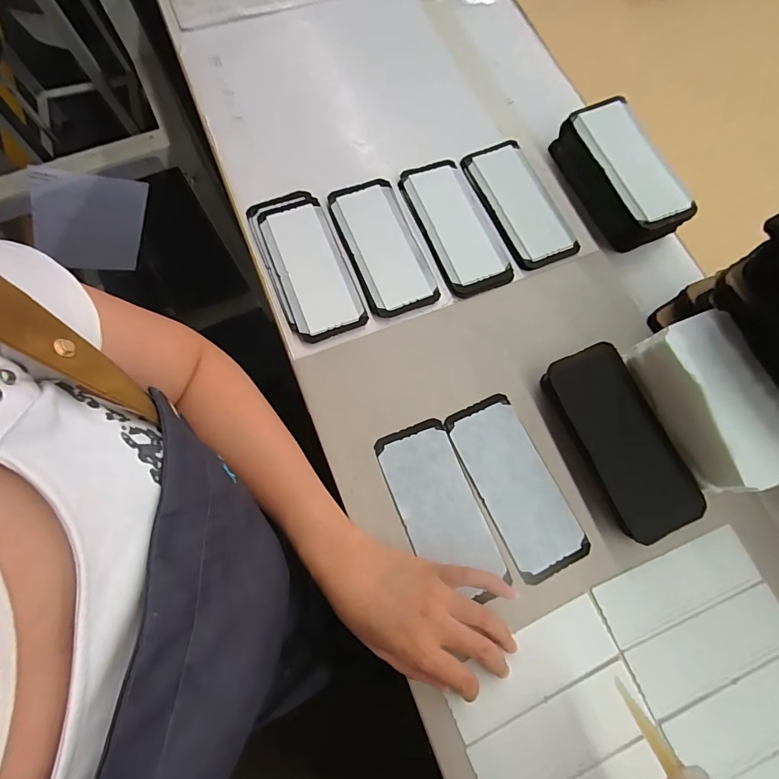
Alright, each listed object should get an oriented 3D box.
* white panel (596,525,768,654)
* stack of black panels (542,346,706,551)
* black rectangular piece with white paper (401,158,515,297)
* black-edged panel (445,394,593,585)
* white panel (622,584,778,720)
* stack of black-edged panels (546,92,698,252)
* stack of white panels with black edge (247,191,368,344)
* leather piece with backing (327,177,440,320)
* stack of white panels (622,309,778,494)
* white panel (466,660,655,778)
[{"bbox_3d":[0.255,0.175,0.359,0.144,0.004,0.053,-21,76,-7],"label":"white panel"},{"bbox_3d":[0.221,0.045,0.383,0.077,0.021,0.175,-22,77,-7],"label":"stack of black panels"},{"bbox_3d":[0.071,-0.181,0.451,0.068,0.011,0.162,-22,77,-7],"label":"black rectangular piece with white paper"},{"bbox_3d":[0.119,0.088,0.384,0.073,0.010,0.162,-25,77,-8],"label":"black-edged panel"},{"bbox_3d":[0.279,0.224,0.349,0.146,0.008,0.052,-21,76,-7],"label":"white panel"},{"bbox_3d":[0.256,-0.236,0.451,0.072,0.054,0.163,-19,76,-6],"label":"stack of black-edged panels"},{"bbox_3d":[-0.088,-0.132,0.429,0.077,0.013,0.169,-22,77,-7],"label":"stack of white panels with black edge"},{"bbox_3d":[-0.008,-0.156,0.440,0.073,0.007,0.160,-20,76,-7],"label":"leather piece with backing"},{"bbox_3d":[0.289,0.013,0.367,0.073,0.069,0.144,-22,77,-7],"label":"stack of white panels"},{"bbox_3d":[0.138,0.280,0.326,0.145,0.006,0.052,-24,77,-8],"label":"white panel"}]

